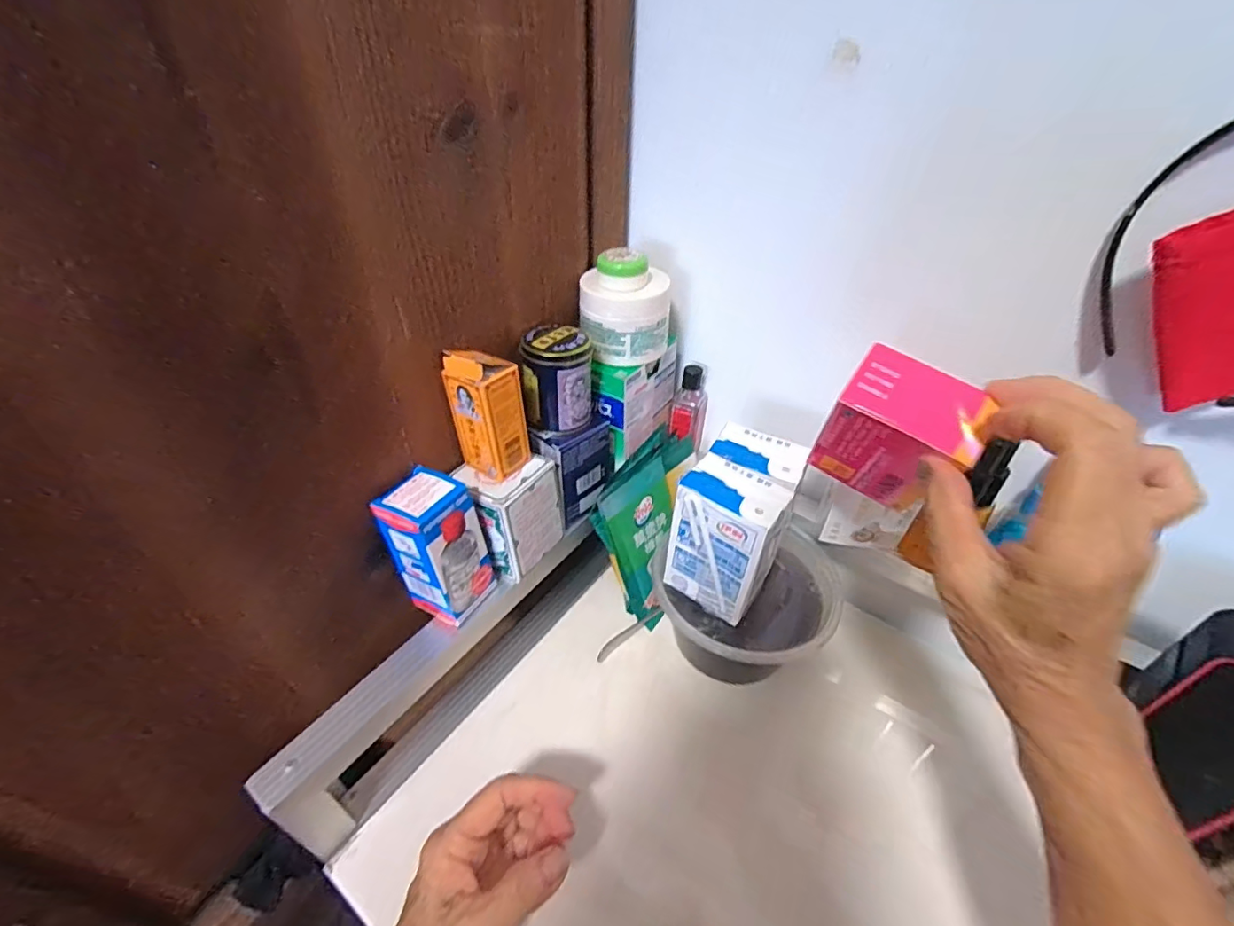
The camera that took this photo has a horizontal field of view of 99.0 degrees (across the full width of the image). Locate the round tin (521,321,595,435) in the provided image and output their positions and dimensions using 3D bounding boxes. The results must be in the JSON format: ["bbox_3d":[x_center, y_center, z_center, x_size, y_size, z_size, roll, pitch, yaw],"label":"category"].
[{"bbox_3d":[-0.043,-0.063,0.386,0.050,0.064,0.050,1,40,-1],"label":"round tin"}]

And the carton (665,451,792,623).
[{"bbox_3d":[0.076,0.054,0.368,0.069,0.101,0.044,25,45,24],"label":"carton"}]

